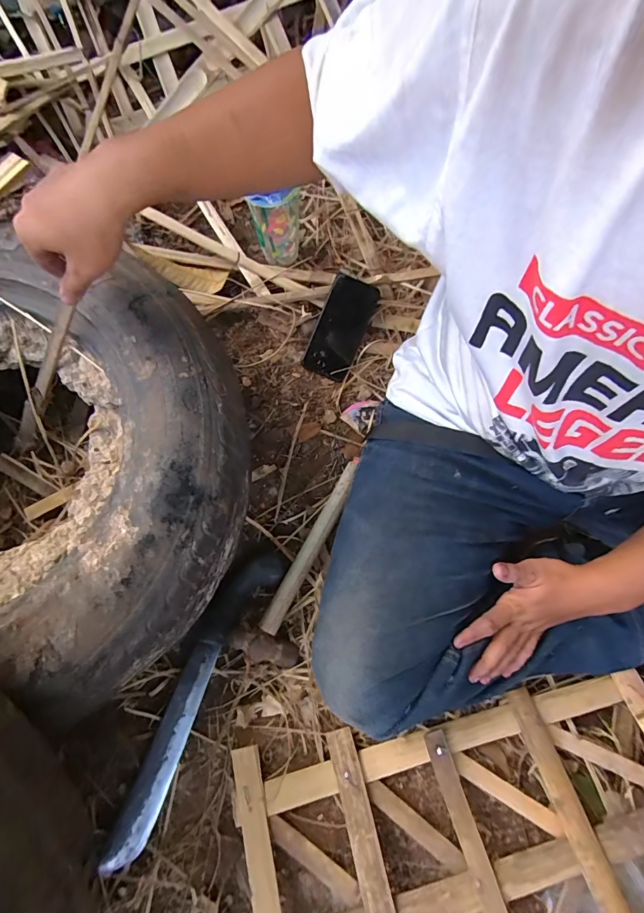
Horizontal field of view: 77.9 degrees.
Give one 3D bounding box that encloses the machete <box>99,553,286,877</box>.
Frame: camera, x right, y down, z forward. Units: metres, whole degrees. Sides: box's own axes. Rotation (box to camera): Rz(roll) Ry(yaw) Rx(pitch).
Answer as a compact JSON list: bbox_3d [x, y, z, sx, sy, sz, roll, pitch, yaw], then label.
[{"bbox_3d":[-0.161,0.298,0.490,0.057,0.024,0.389,27,77,5],"label":"machete"}]

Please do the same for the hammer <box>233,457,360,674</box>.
[{"bbox_3d":[-0.017,0.137,0.539,0.079,0.040,0.278,27,77,5],"label":"hammer"}]

